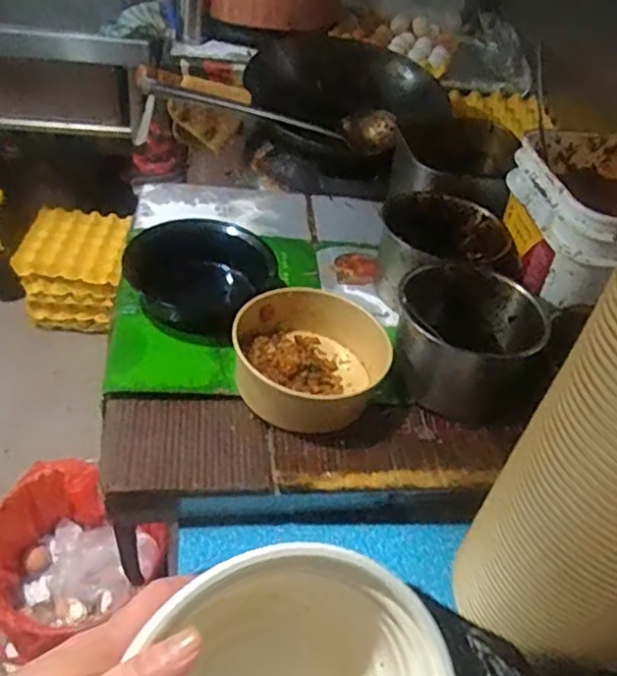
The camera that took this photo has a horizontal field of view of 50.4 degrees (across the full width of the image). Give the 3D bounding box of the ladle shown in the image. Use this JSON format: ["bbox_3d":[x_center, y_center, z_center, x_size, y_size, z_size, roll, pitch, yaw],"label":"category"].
[{"bbox_3d":[-0.056,-0.408,1.178,0.524,0.074,0.069,0,37,-34],"label":"ladle"}]

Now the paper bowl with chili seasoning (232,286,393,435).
[{"bbox_3d":[0.002,0.019,0.682,0.158,0.068,0.152,5,42,-5],"label":"paper bowl with chili seasoning"}]

